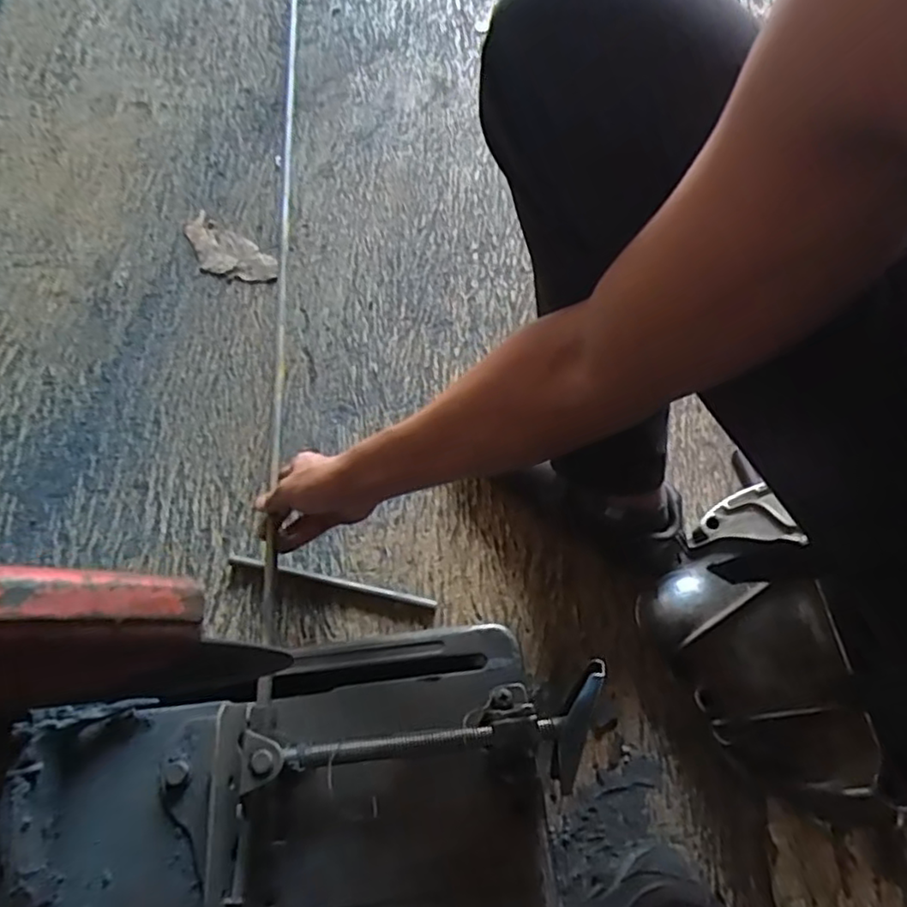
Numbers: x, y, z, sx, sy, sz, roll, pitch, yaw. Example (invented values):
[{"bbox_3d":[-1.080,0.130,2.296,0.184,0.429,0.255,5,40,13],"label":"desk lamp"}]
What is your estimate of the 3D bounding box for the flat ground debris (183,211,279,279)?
[{"bbox_3d":[-0.301,-0.264,0.835,0.150,0.006,0.063,33,72,15],"label":"flat ground debris"}]

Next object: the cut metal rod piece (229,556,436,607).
[{"bbox_3d":[-0.126,0.130,0.652,0.218,0.012,0.008,11,68,7],"label":"cut metal rod piece"}]

